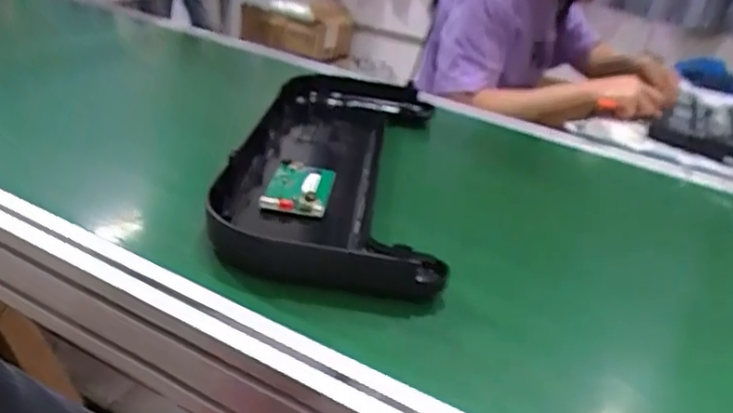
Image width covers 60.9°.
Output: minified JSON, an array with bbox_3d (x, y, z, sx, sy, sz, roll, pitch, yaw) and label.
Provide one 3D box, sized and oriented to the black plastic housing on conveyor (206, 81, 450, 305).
[{"bbox_3d":[-0.033,-0.059,0.758,0.220,0.067,0.559,8,29,0],"label":"black plastic housing on conveyor"}]

